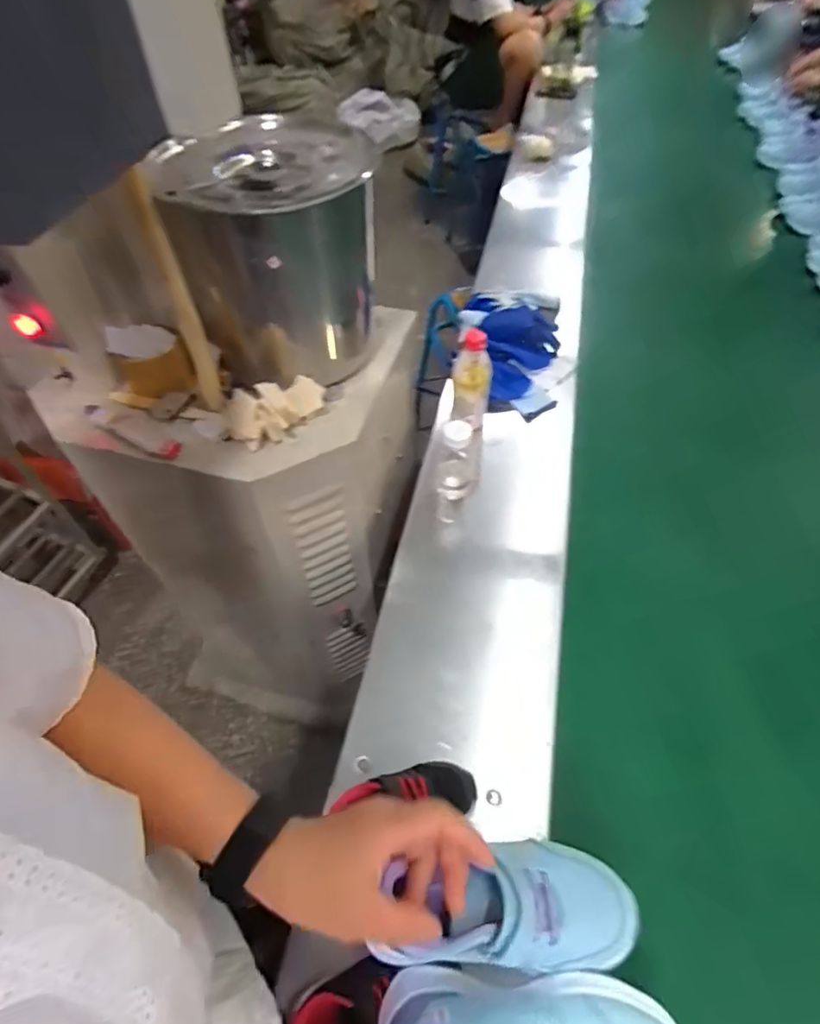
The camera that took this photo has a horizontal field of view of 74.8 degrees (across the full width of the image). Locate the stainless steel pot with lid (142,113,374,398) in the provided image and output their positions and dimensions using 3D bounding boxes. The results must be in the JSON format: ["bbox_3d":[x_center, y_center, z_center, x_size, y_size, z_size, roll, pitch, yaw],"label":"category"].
[{"bbox_3d":[-0.173,-0.325,0.710,0.235,0.256,0.247,0,54,0],"label":"stainless steel pot with lid"}]

